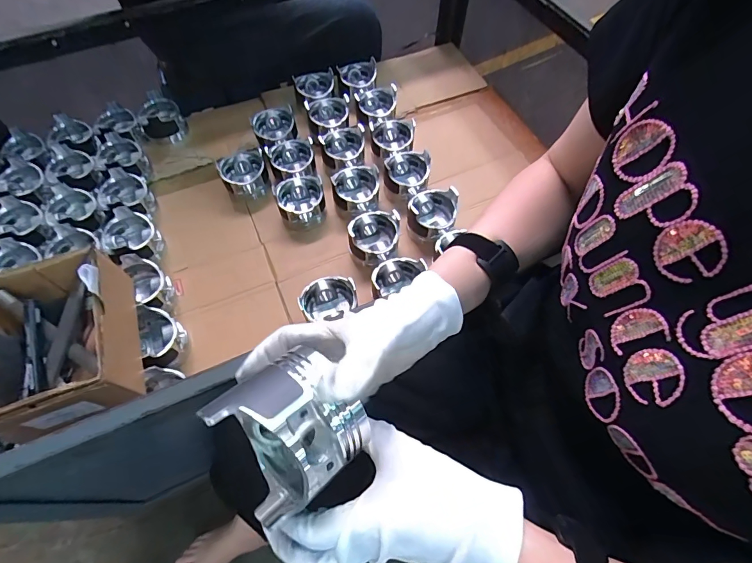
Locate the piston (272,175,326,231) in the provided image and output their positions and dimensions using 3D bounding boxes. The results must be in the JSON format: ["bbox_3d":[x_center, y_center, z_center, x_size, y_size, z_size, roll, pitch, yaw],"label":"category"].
[{"bbox_3d":[-0.139,-0.151,0.734,0.083,0.073,0.094,-22,64,-11],"label":"piston"}]

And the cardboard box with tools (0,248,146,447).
[{"bbox_3d":[-0.403,0.076,0.497,0.158,0.101,0.199,-23,64,-11],"label":"cardboard box with tools"}]

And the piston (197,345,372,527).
[{"bbox_3d":[-0.055,0.097,0.255,0.083,0.078,0.077,-38,68,-18],"label":"piston"}]

